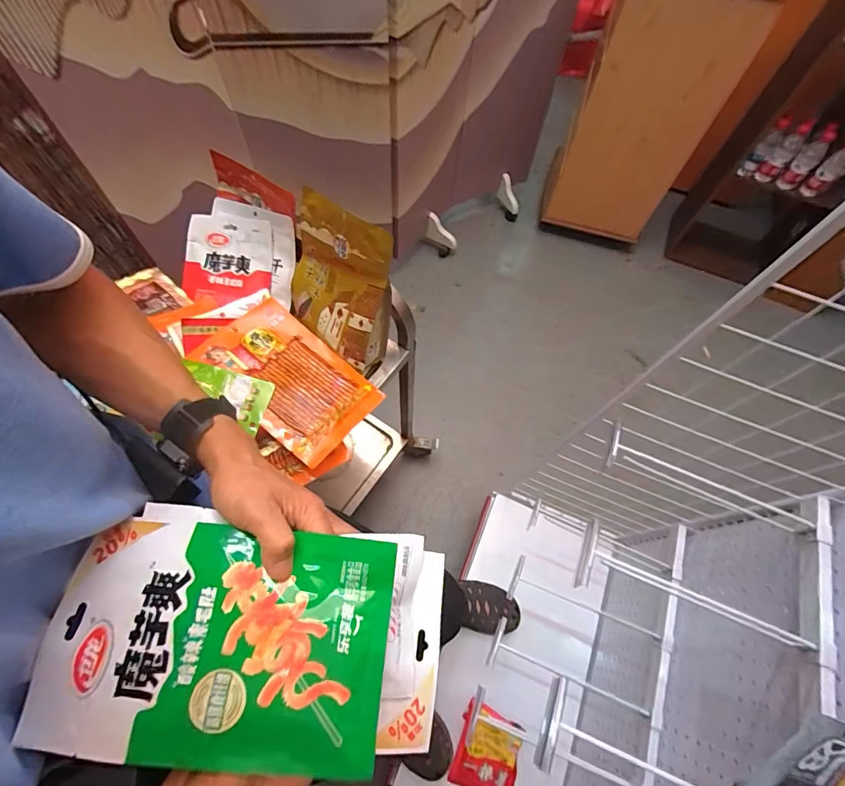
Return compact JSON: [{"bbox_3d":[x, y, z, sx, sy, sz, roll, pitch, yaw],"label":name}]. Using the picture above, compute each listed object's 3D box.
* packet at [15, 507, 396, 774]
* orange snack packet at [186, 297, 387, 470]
[{"bbox_3d":[-0.147,0.174,0.302,0.237,0.016,0.154,6,64,0],"label":"packet"},{"bbox_3d":[-0.215,-0.027,0.660,0.269,0.018,0.171,39,60,6],"label":"orange snack packet"}]

